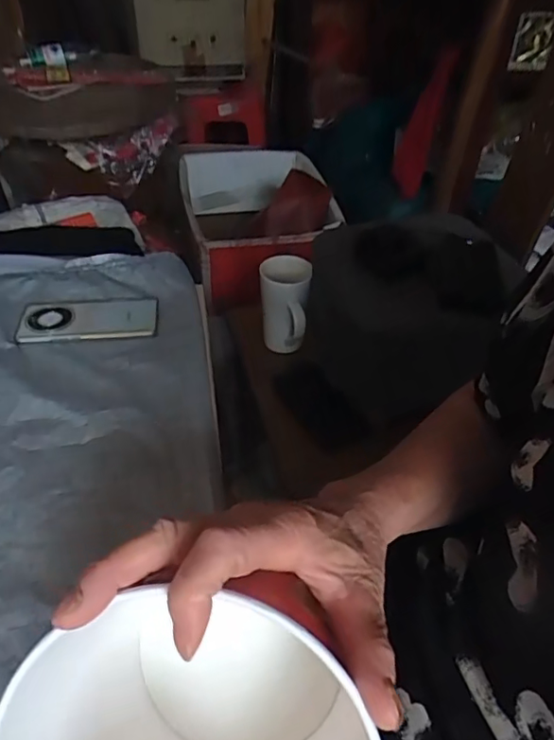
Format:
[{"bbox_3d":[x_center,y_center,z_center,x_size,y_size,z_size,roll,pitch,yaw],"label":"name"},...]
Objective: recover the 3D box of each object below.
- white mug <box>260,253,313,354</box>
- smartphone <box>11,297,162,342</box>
[{"bbox_3d":[0.012,-0.104,0.901,0.082,0.138,0.088,5,42,4],"label":"white mug"},{"bbox_3d":[-0.232,-0.066,0.675,0.161,0.009,0.077,-4,42,-9],"label":"smartphone"}]

